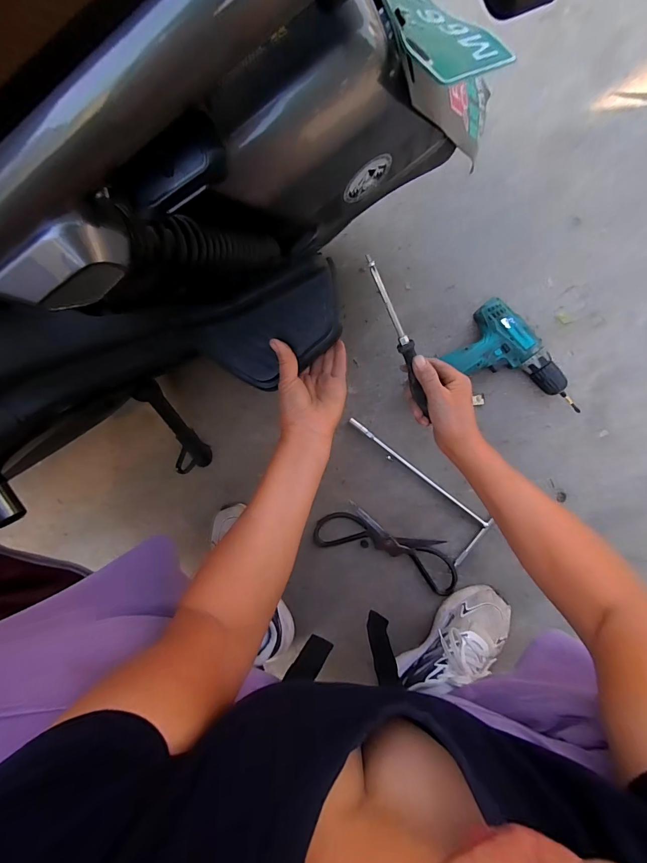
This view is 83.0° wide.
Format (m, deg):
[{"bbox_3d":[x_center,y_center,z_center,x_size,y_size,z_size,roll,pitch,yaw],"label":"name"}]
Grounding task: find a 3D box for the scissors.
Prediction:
[{"bbox_3d":[0.110,0.194,0.625,0.248,0.009,0.087,20,93,8],"label":"scissors"}]

